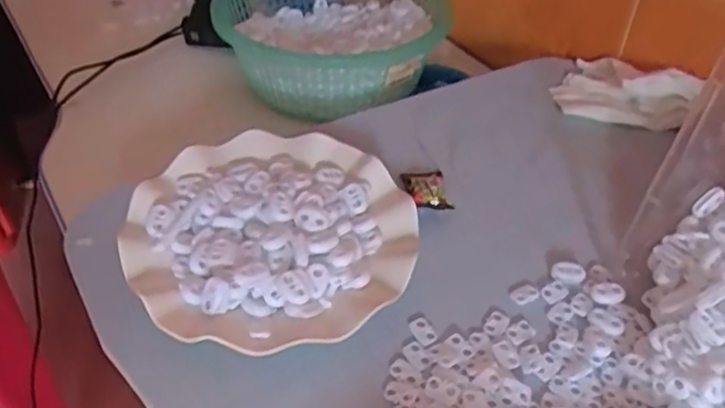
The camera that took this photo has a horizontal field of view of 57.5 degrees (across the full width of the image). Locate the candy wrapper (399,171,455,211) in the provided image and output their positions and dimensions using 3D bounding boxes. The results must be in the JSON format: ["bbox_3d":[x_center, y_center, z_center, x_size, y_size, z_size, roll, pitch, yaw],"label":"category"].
[{"bbox_3d":[0.048,-0.011,0.487,0.031,0.011,0.049,-8,29,-6],"label":"candy wrapper"}]

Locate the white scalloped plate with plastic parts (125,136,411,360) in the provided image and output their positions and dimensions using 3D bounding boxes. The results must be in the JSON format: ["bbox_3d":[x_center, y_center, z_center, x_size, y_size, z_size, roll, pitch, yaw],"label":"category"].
[{"bbox_3d":[-0.057,0.022,0.432,0.178,0.040,0.175,-1,41,1],"label":"white scalloped plate with plastic parts"}]

